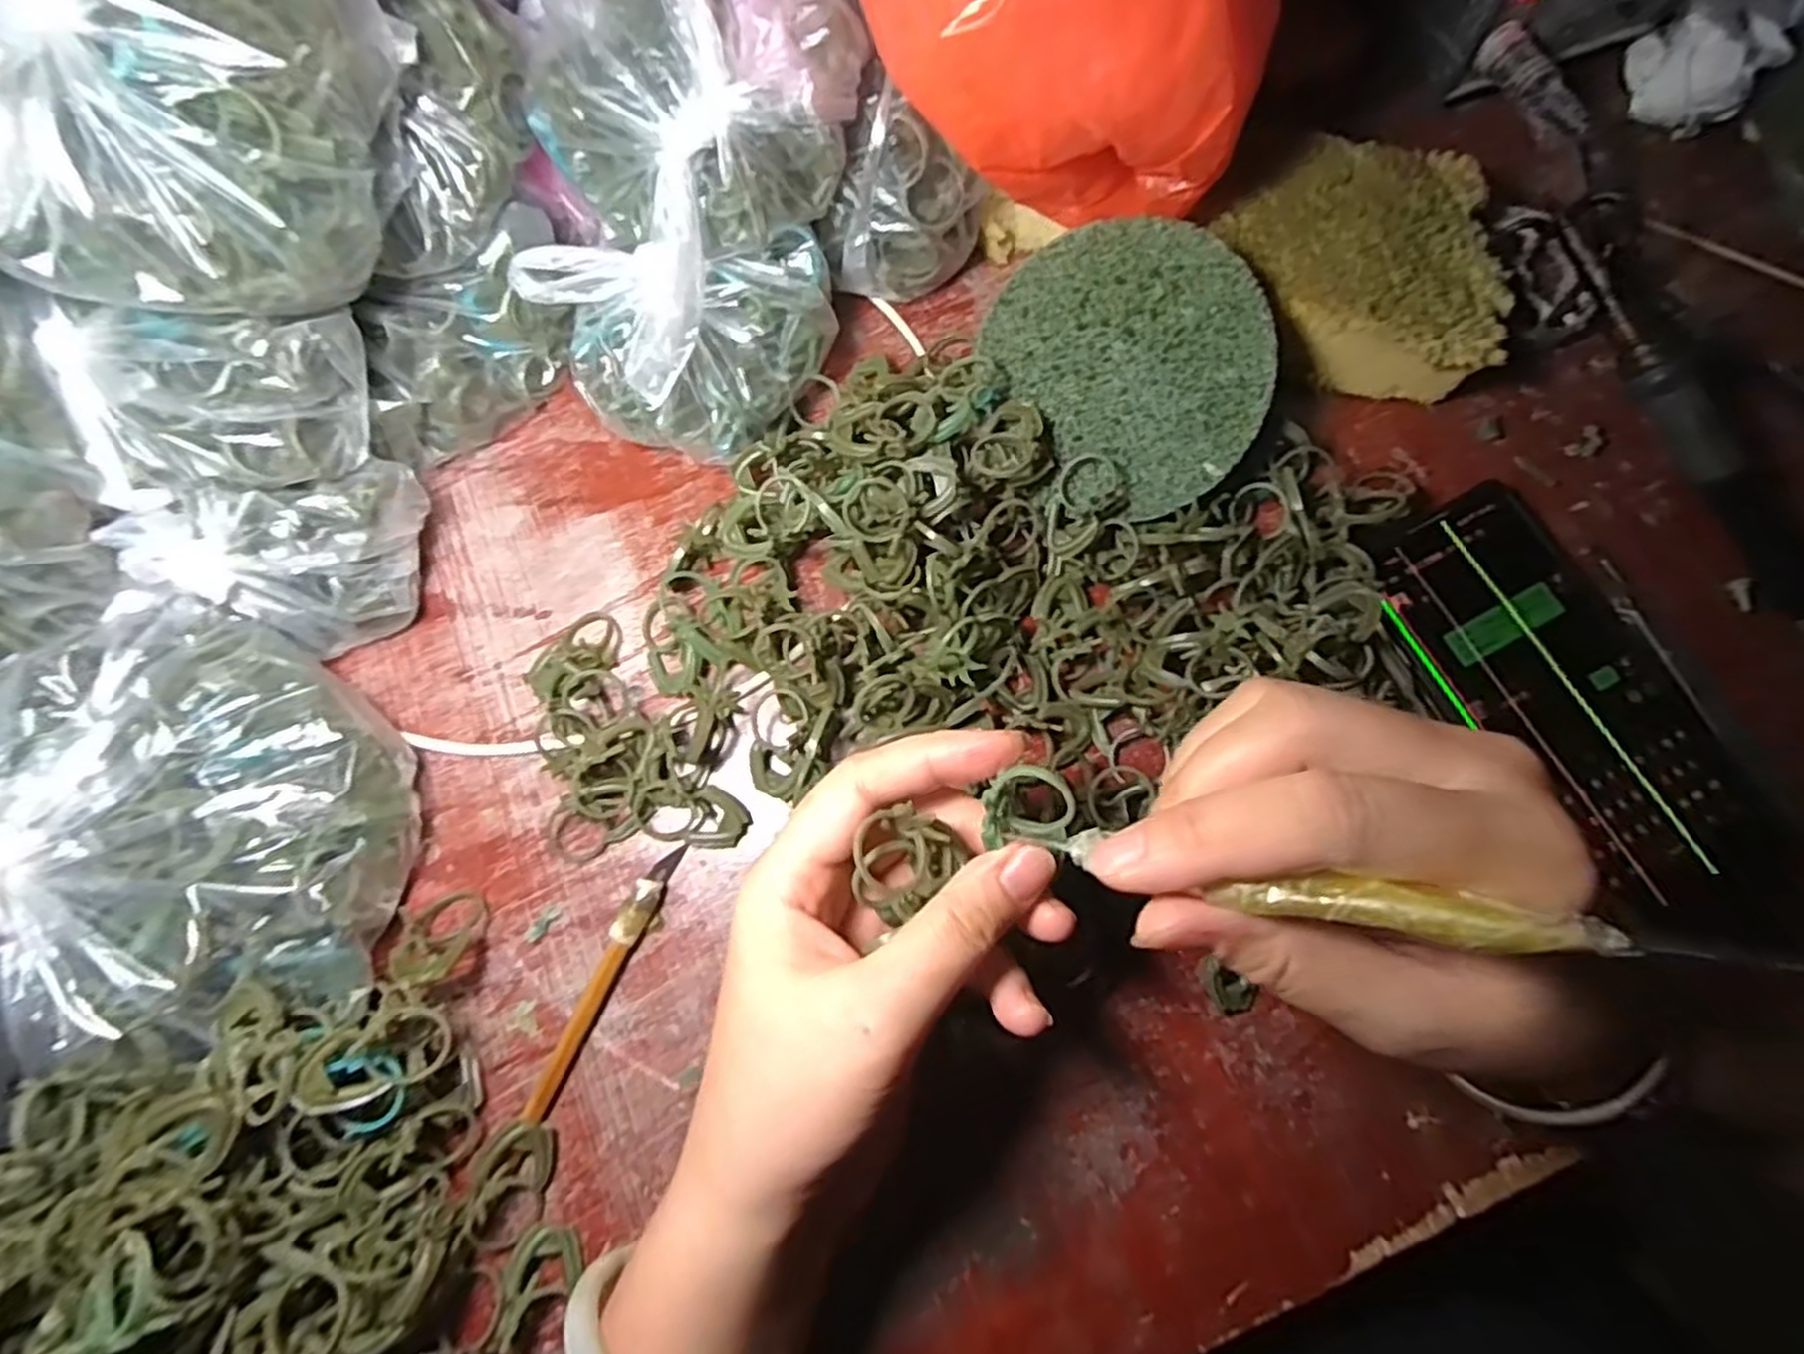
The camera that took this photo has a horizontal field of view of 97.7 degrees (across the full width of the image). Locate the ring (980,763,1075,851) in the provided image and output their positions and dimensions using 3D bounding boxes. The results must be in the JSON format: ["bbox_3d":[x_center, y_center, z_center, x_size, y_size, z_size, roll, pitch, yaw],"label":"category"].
[{"bbox_3d":[0.034,0.035,0.214,0.024,0.012,0.021,-10,77,-2],"label":"ring"}]

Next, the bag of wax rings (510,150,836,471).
[{"bbox_3d":[-0.081,-0.130,0.307,0.114,0.068,0.081,-14,77,-3],"label":"bag of wax rings"}]

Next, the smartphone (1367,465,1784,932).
[{"bbox_3d":[0.248,0.007,0.296,0.091,0.016,0.167,-23,77,-5],"label":"smartphone"}]

